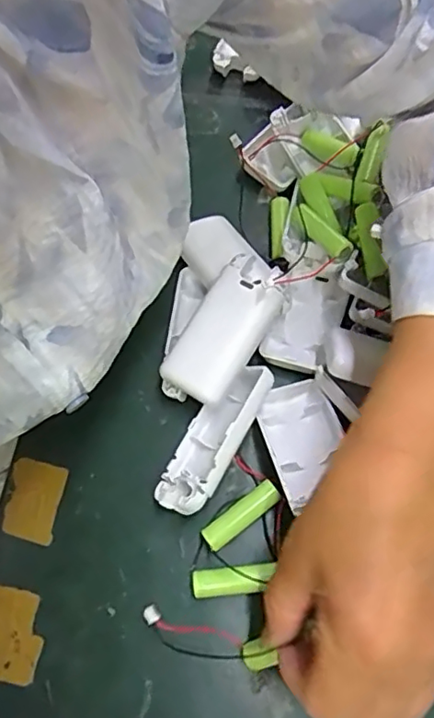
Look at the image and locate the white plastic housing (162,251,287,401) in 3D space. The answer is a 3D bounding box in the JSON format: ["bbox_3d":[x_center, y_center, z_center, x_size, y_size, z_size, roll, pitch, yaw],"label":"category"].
[{"bbox_3d":[0.007,-0.020,0.365,0.042,0.025,0.096,30,81,13],"label":"white plastic housing"}]

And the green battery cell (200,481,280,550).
[{"bbox_3d":[0.014,0.091,0.339,0.049,0.018,0.015,-34,70,-16],"label":"green battery cell"}]

